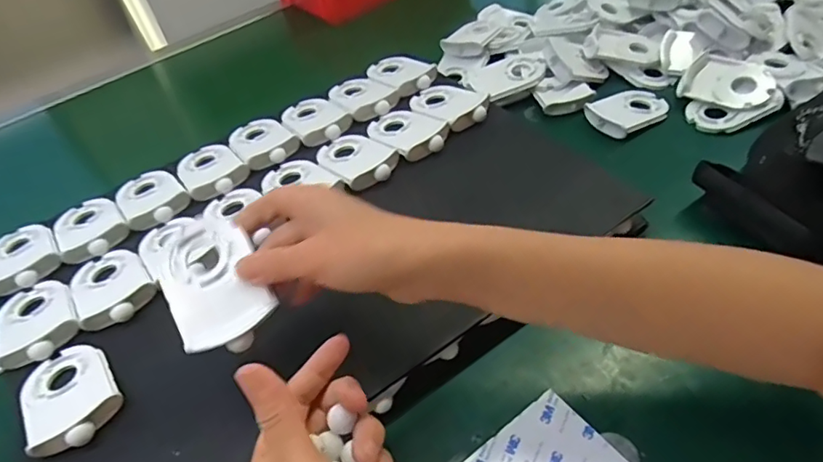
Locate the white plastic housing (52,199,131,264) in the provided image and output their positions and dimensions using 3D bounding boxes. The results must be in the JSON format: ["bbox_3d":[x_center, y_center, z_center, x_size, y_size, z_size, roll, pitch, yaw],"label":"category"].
[{"bbox_3d":[-0.298,-0.006,0.495,0.058,0.019,0.089,-32,49,-20],"label":"white plastic housing"}]

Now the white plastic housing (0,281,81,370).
[{"bbox_3d":[-0.298,0.067,0.424,0.057,0.021,0.091,-34,49,-21],"label":"white plastic housing"}]

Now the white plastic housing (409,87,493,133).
[{"bbox_3d":[0.038,-0.130,0.550,0.057,0.021,0.085,-36,50,-23],"label":"white plastic housing"}]

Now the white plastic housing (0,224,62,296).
[{"bbox_3d":[-0.348,0.020,0.478,0.057,0.017,0.086,-33,49,-20],"label":"white plastic housing"}]

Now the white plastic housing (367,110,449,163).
[{"bbox_3d":[-0.005,-0.099,0.528,0.089,0.020,0.057,32,59,34],"label":"white plastic housing"}]

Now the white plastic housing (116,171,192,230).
[{"bbox_3d":[-0.249,-0.034,0.512,0.057,0.016,0.084,-33,49,-20],"label":"white plastic housing"}]

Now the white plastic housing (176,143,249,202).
[{"bbox_3d":[-0.200,-0.064,0.531,0.058,0.019,0.087,-31,48,-19],"label":"white plastic housing"}]

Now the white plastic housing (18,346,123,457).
[{"bbox_3d":[-0.237,0.111,0.371,0.057,0.014,0.087,-36,50,-22],"label":"white plastic housing"}]

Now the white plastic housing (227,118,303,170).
[{"bbox_3d":[-0.153,-0.094,0.551,0.056,0.018,0.085,-31,48,-19],"label":"white plastic housing"}]

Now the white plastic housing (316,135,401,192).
[{"bbox_3d":[-0.053,-0.070,0.510,0.058,0.018,0.085,-37,50,-23],"label":"white plastic housing"}]

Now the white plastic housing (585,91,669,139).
[{"bbox_3d":[0.230,-0.126,0.563,0.080,0.014,0.056,-25,47,-13],"label":"white plastic housing"}]

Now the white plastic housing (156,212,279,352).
[{"bbox_3d":[-0.124,0.032,0.339,0.057,0.018,0.081,-29,70,-8],"label":"white plastic housing"}]

